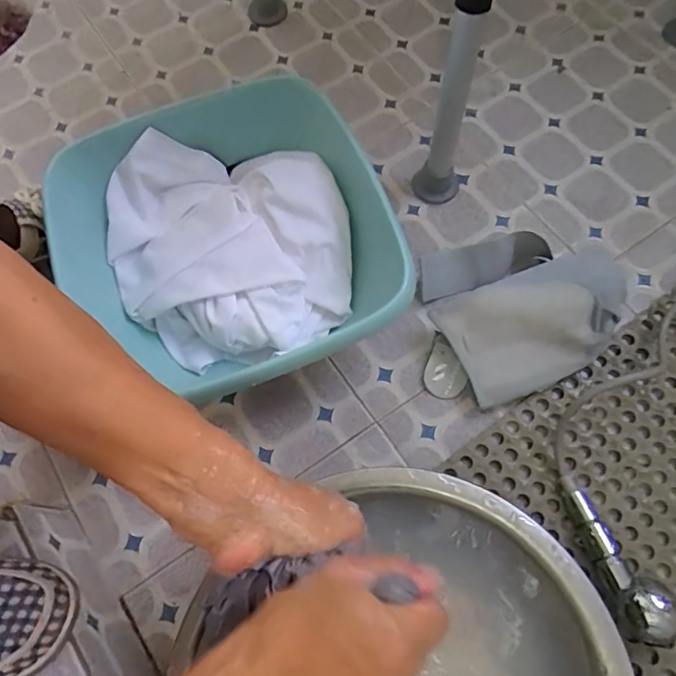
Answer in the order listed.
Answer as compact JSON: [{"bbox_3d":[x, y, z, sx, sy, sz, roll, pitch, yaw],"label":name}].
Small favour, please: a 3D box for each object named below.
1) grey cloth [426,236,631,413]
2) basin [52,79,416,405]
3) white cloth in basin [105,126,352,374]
[{"bbox_3d":[0.197,-0.044,0.565,0.206,0.065,0.173,-25,69,-9],"label":"grey cloth"},{"bbox_3d":[-0.120,-0.097,0.575,0.340,0.108,0.331,-20,68,-6],"label":"basin"},{"bbox_3d":[-0.120,-0.092,0.595,0.260,0.078,0.239,-1,67,1],"label":"white cloth in basin"}]

